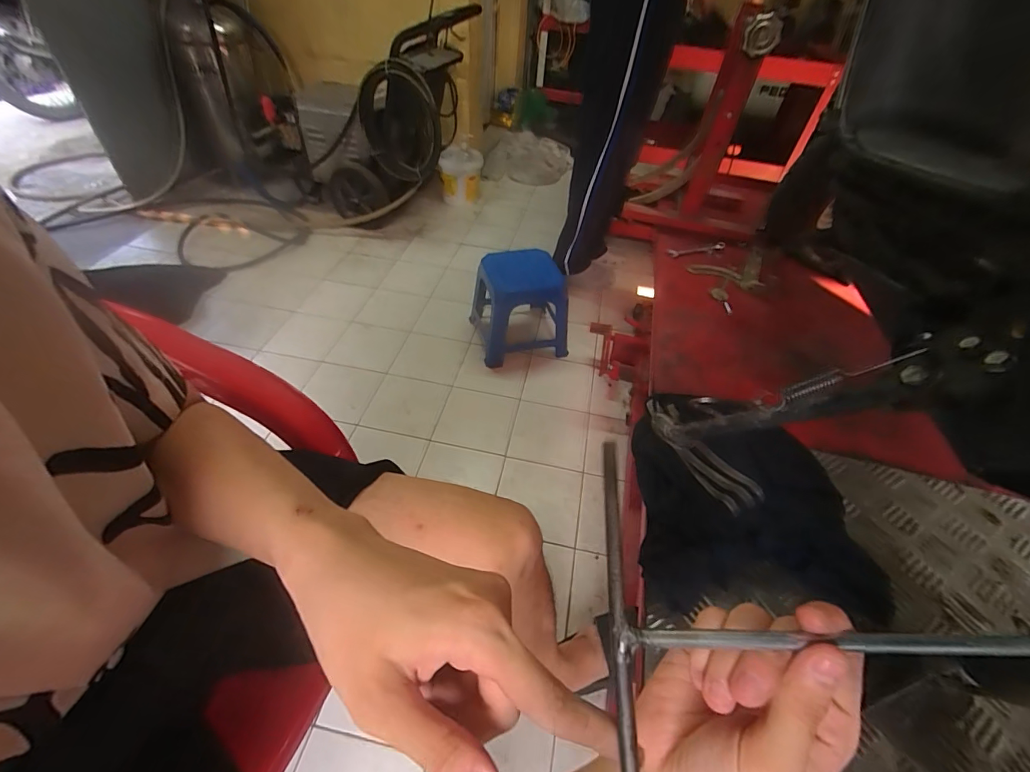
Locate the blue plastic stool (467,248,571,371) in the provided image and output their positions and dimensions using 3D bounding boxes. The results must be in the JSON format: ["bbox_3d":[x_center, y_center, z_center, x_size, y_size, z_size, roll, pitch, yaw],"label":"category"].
[{"bbox_3d":[0.015,-0.254,1.330,0.258,0.278,0.241,-8,49,-12],"label":"blue plastic stool"}]

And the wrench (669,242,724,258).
[{"bbox_3d":[0.381,-0.286,0.915,0.130,0.013,0.027,-7,49,-11],"label":"wrench"}]

